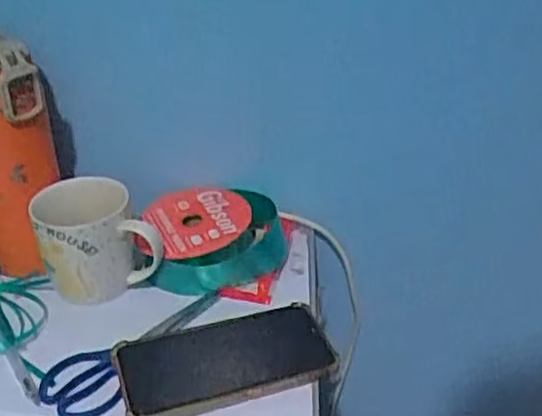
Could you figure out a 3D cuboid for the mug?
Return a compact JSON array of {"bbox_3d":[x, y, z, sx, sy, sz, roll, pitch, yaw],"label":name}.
[{"bbox_3d":[-0.153,0.029,0.626,0.097,0.090,0.076,-9,35,-13],"label":"mug"}]

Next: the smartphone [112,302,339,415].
[{"bbox_3d":[-0.033,0.112,0.550,0.170,0.017,0.087,-12,36,-16],"label":"smartphone"}]

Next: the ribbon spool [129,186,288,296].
[{"bbox_3d":[-0.054,0.029,0.657,0.128,0.047,0.101,1,34,3],"label":"ribbon spool"}]

